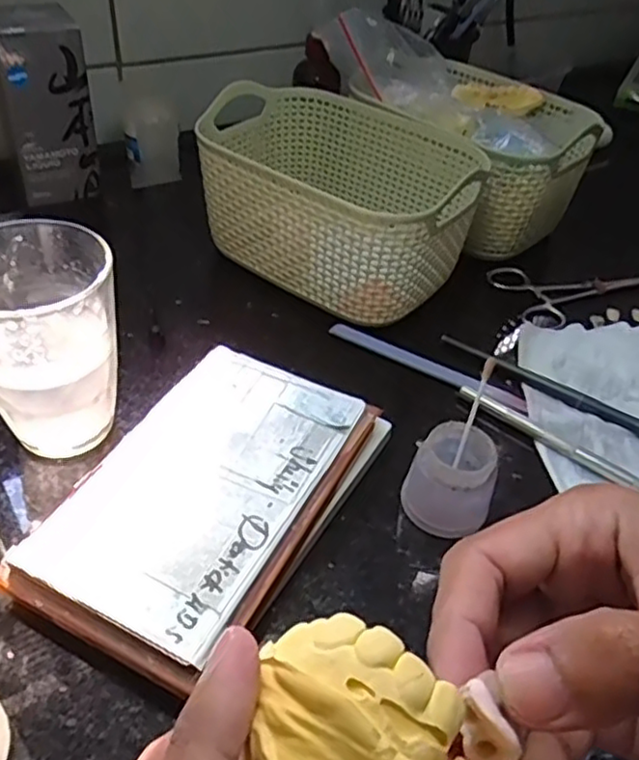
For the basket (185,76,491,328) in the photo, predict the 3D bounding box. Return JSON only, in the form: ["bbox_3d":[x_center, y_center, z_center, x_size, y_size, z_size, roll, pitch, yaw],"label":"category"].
[{"bbox_3d":[0.011,-0.113,0.433,0.169,0.085,0.120,32,50,26],"label":"basket"}]

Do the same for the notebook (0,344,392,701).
[{"bbox_3d":[-0.047,0.051,0.295,0.096,0.026,0.151,22,46,18],"label":"notebook"}]

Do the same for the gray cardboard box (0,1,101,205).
[{"bbox_3d":[-0.190,-0.189,0.468,0.058,0.118,0.044,-14,46,-18],"label":"gray cardboard box"}]

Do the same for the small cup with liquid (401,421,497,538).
[{"bbox_3d":[0.059,0.045,0.303,0.036,0.039,0.033,2,43,-2],"label":"small cup with liquid"}]

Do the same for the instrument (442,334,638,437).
[{"bbox_3d":[0.144,0.009,0.369,0.164,0.004,0.012,28,48,23],"label":"instrument"}]

